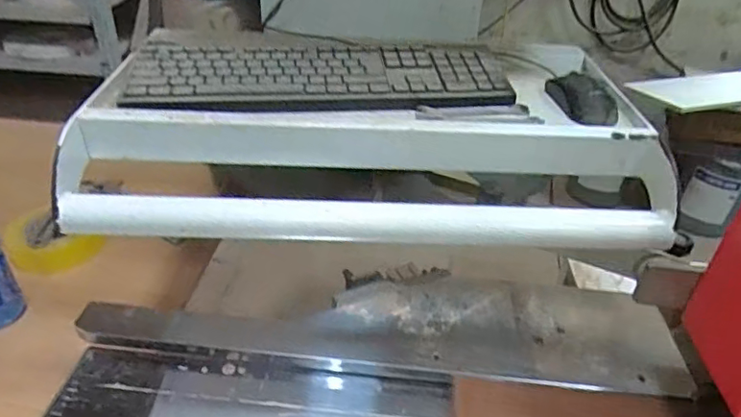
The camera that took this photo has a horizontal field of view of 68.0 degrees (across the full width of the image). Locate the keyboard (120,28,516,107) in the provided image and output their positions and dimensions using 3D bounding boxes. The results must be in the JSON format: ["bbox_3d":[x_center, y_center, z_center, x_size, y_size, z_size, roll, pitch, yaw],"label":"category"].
[{"bbox_3d":[-0.051,-0.159,0.629,0.412,0.030,0.139,-1,35,-7],"label":"keyboard"}]

